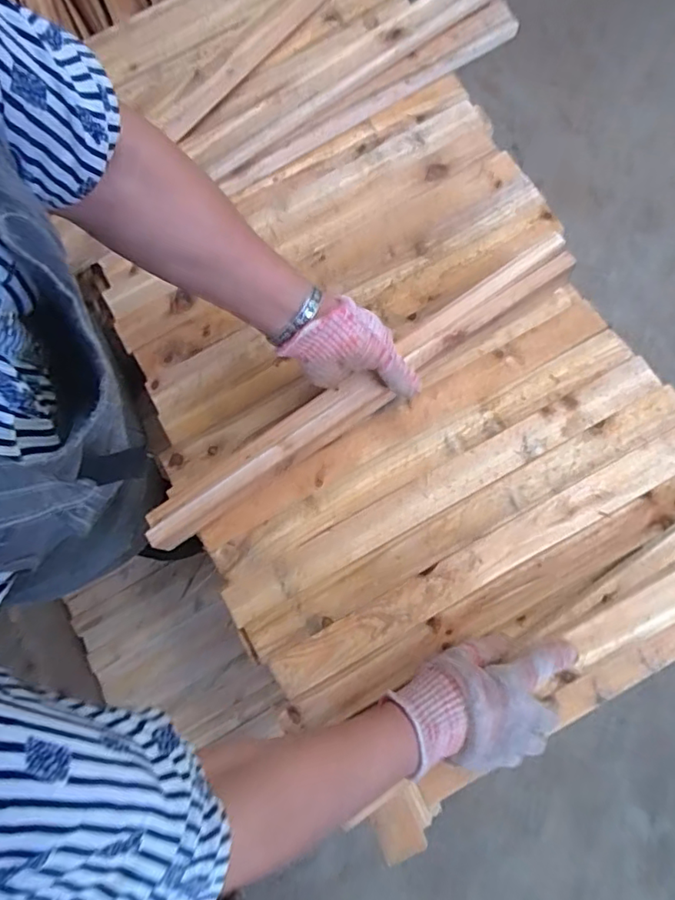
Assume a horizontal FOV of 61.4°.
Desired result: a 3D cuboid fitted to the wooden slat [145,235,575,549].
[{"bbox_3d":[0.023,-0.057,0.571,0.494,0.023,0.040,-34,78,-2],"label":"wooden slat"}]

